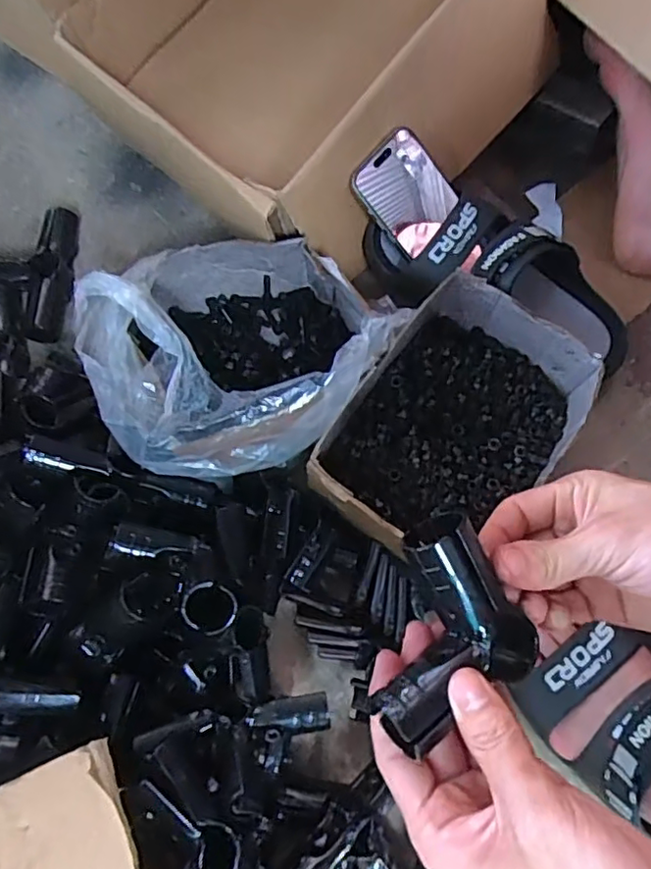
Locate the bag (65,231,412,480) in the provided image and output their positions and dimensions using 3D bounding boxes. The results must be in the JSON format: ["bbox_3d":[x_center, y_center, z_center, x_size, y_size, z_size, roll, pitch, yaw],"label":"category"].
[{"bbox_3d":[-0.066,-0.065,0.481,0.213,0.126,0.185,-25,73,-10],"label":"bag"}]

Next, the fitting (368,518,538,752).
[{"bbox_3d":[0.052,0.089,0.276,0.077,0.037,0.074,-25,73,-10],"label":"fitting"}]

